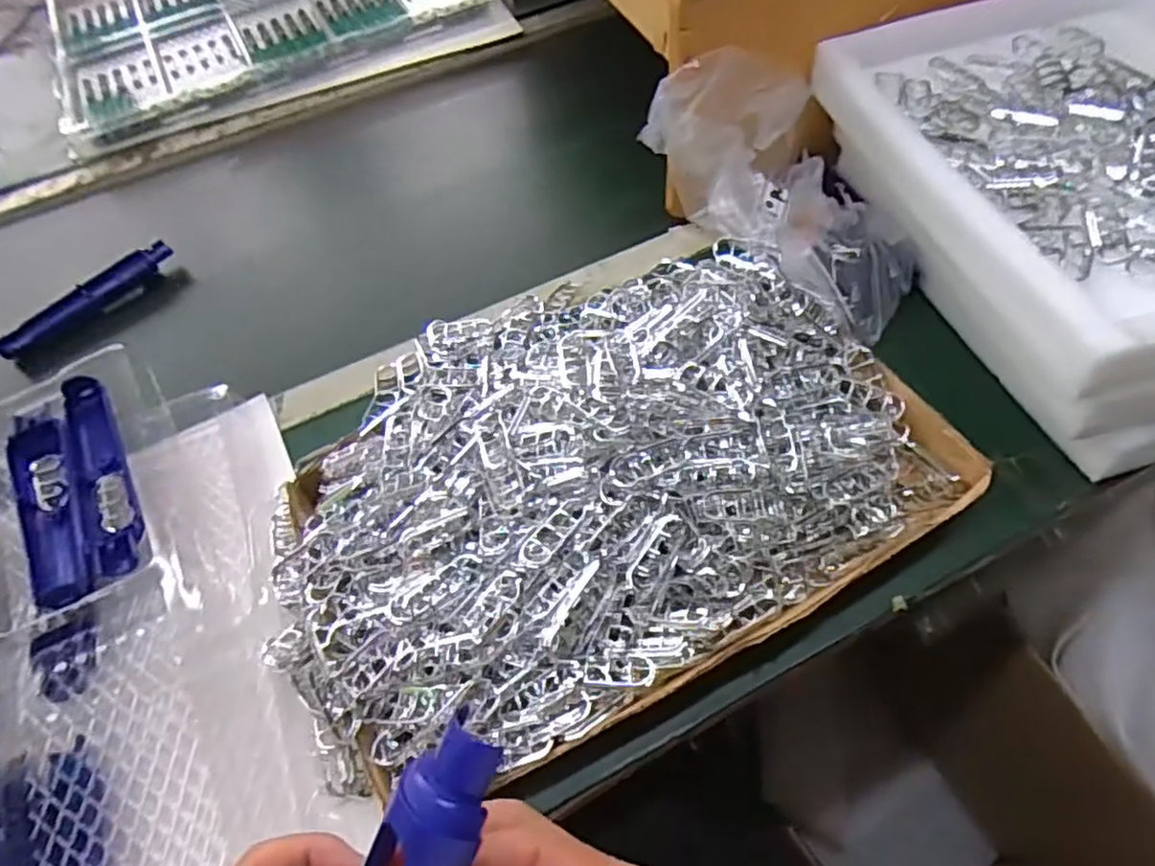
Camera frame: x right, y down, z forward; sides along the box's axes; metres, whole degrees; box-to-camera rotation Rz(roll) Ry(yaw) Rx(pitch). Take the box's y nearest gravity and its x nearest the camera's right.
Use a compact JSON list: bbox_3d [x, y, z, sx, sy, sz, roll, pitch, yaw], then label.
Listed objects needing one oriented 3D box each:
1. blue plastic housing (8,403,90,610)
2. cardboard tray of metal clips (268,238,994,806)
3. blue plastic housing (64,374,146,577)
[{"bbox_3d":[-0.380,0.048,0.483,0.034,0.020,0.161,-26,59,-12],"label":"blue plastic housing"},{"bbox_3d":[-0.002,0.006,0.471,0.442,0.050,0.335,-26,59,-12],"label":"cardboard tray of metal clips"},{"bbox_3d":[-0.341,0.027,0.486,0.031,0.023,0.170,-27,59,-12],"label":"blue plastic housing"}]

